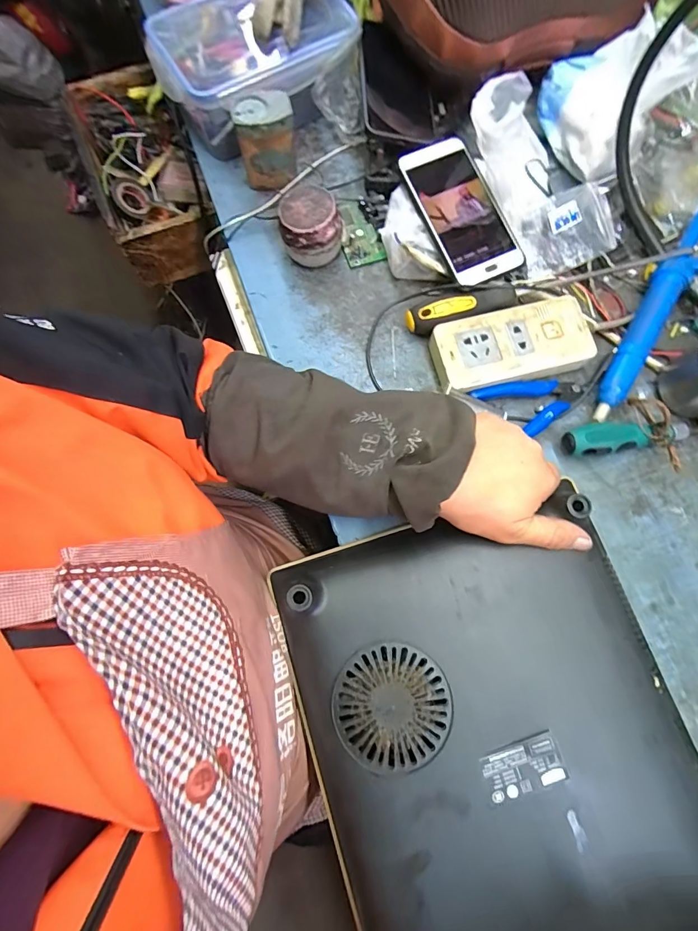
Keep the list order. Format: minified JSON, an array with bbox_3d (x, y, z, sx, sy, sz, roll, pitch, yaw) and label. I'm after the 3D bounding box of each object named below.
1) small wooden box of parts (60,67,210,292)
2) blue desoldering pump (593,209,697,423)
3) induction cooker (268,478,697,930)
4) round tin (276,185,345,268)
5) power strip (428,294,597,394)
[{"bbox_3d":[-0.303,-0.432,0.631,0.137,0.097,0.289,-22,77,-6],"label":"small wooden box of parts"},{"bbox_3d":[0.327,-0.184,0.434,0.033,0.039,0.327,33,78,7],"label":"blue desoldering pump"},{"bbox_3d":[0.114,0.216,0.320,0.270,0.039,0.352,-17,77,-5],"label":"induction cooker"},{"bbox_3d":[-0.039,-0.244,0.436,0.064,0.060,0.059,-1,76,-1],"label":"round tin"},{"bbox_3d":[0.158,-0.117,0.419,0.152,0.034,0.071,-15,77,-5],"label":"power strip"}]

